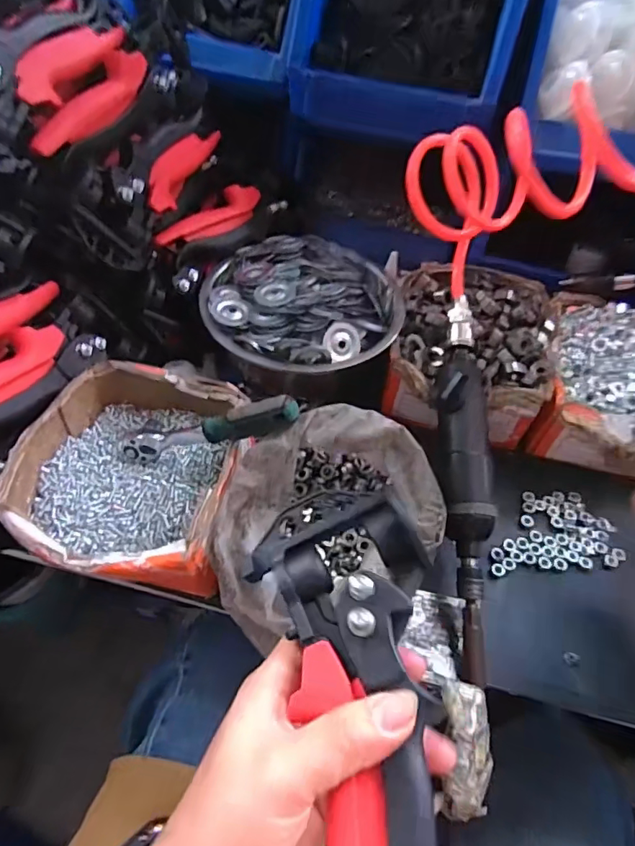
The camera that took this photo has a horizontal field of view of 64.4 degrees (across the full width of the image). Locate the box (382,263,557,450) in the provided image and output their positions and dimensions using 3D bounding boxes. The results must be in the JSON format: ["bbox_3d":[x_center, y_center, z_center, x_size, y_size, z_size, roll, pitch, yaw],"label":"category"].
[{"bbox_3d":[0.143,-0.072,0.477,0.143,0.070,0.182,11,53,3],"label":"box"}]

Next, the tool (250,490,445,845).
[{"bbox_3d":[0.014,0.125,0.213,0.077,0.036,0.203,-2,60,-7],"label":"tool"}]

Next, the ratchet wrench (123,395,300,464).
[{"bbox_3d":[-0.077,0.005,0.372,0.143,0.036,0.031,-13,48,26],"label":"ratchet wrench"}]

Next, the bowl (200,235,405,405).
[{"bbox_3d":[-0.015,-0.102,0.481,0.182,0.081,0.166,12,53,4],"label":"bowl"}]

